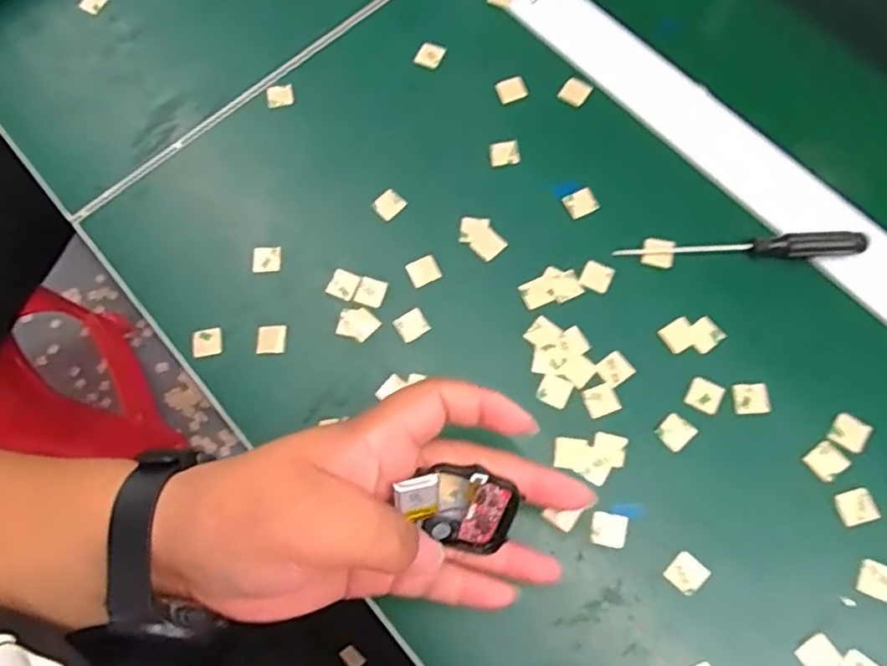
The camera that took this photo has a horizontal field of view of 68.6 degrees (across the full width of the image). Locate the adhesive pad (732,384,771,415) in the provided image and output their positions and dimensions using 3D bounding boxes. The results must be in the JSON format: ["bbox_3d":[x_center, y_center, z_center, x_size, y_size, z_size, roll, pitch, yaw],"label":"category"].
[{"bbox_3d":[0.161,0.034,0.337,0.018,0.004,0.016,-4,71,1],"label":"adhesive pad"}]

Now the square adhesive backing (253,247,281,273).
[{"bbox_3d":[-0.103,-0.043,0.377,0.015,0.004,0.015,-5,71,1],"label":"square adhesive backing"}]

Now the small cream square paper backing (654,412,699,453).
[{"bbox_3d":[0.120,0.051,0.334,0.017,0.004,0.016,-41,74,-11],"label":"small cream square paper backing"}]

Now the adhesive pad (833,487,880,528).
[{"bbox_3d":[0.204,0.085,0.319,0.018,0.004,0.016,-15,71,-3],"label":"adhesive pad"}]

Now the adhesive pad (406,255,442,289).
[{"bbox_3d":[-0.011,-0.036,0.370,0.017,0.004,0.016,-27,72,-7],"label":"adhesive pad"}]

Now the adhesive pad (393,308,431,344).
[{"bbox_3d":[-0.018,-0.005,0.360,0.017,0.004,0.016,-33,73,-8],"label":"adhesive pad"}]

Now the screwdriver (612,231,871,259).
[{"bbox_3d":[0.164,-0.048,0.358,0.132,0.011,0.012,0,71,3],"label":"screwdriver"}]

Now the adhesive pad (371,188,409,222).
[{"bbox_3d":[-0.032,-0.077,0.386,0.017,0.004,0.016,-43,75,-11],"label":"adhesive pad"}]

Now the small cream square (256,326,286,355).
[{"bbox_3d":[-0.096,0.004,0.361,0.015,0.004,0.016,0,71,3],"label":"small cream square"}]

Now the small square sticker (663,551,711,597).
[{"bbox_3d":[0.118,0.116,0.313,0.016,0.004,0.017,41,78,14],"label":"small square sticker"}]

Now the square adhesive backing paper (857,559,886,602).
[{"bbox_3d":[0.207,0.118,0.308,0.018,0.004,0.016,21,74,9],"label":"square adhesive backing paper"}]

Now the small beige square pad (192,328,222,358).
[{"bbox_3d":[-0.132,0.005,0.362,0.016,0.004,0.015,-10,71,-1],"label":"small beige square pad"}]

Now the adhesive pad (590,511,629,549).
[{"bbox_3d":[0.082,0.097,0.321,0.017,0.004,0.015,12,72,6],"label":"adhesive pad"}]

